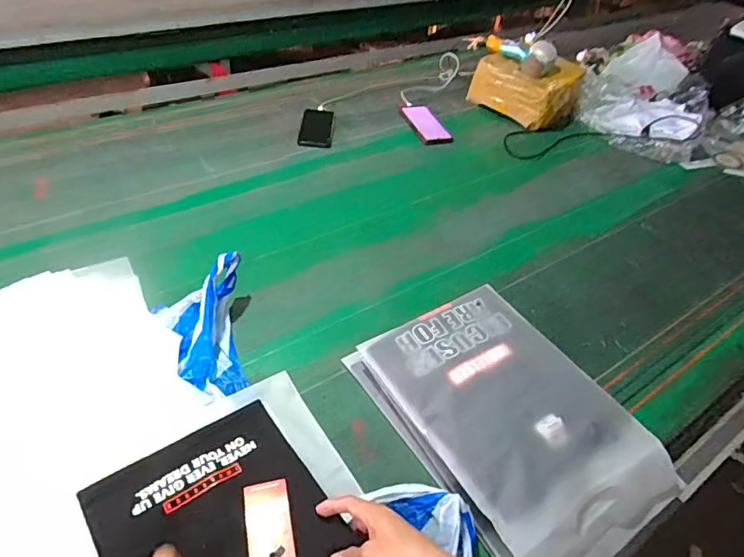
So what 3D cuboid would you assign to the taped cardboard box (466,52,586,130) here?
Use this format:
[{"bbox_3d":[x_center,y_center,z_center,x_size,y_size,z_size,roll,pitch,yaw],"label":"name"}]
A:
[{"bbox_3d":[0.401,-0.496,1.334,0.256,0.131,0.156,32,50,24],"label":"taped cardboard box"}]

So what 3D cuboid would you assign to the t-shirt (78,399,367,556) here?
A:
[{"bbox_3d":[-0.155,0.285,0.546,0.222,0.052,0.270,-27,51,-27],"label":"t-shirt"}]

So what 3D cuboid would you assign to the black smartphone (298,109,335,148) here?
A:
[{"bbox_3d":[-0.131,-0.365,1.220,0.077,0.017,0.164,6,46,-3],"label":"black smartphone"}]

